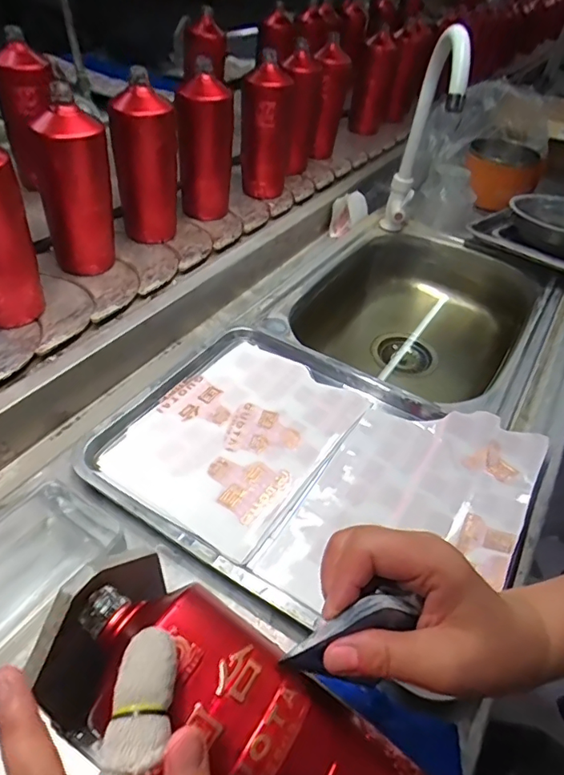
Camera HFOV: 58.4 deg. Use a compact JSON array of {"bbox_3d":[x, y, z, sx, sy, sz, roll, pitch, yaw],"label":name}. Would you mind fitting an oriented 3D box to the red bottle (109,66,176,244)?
[{"bbox_3d":[-0.185,-0.304,0.697,0.068,0.205,0.062,11,45,1],"label":"red bottle"}]

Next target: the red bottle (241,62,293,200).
[{"bbox_3d":[-0.029,-0.431,0.853,0.075,0.191,0.080,5,45,-4],"label":"red bottle"}]

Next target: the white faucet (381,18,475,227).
[{"bbox_3d":[0.219,-0.372,0.781,0.048,0.365,0.132,5,71,-2],"label":"white faucet"}]

